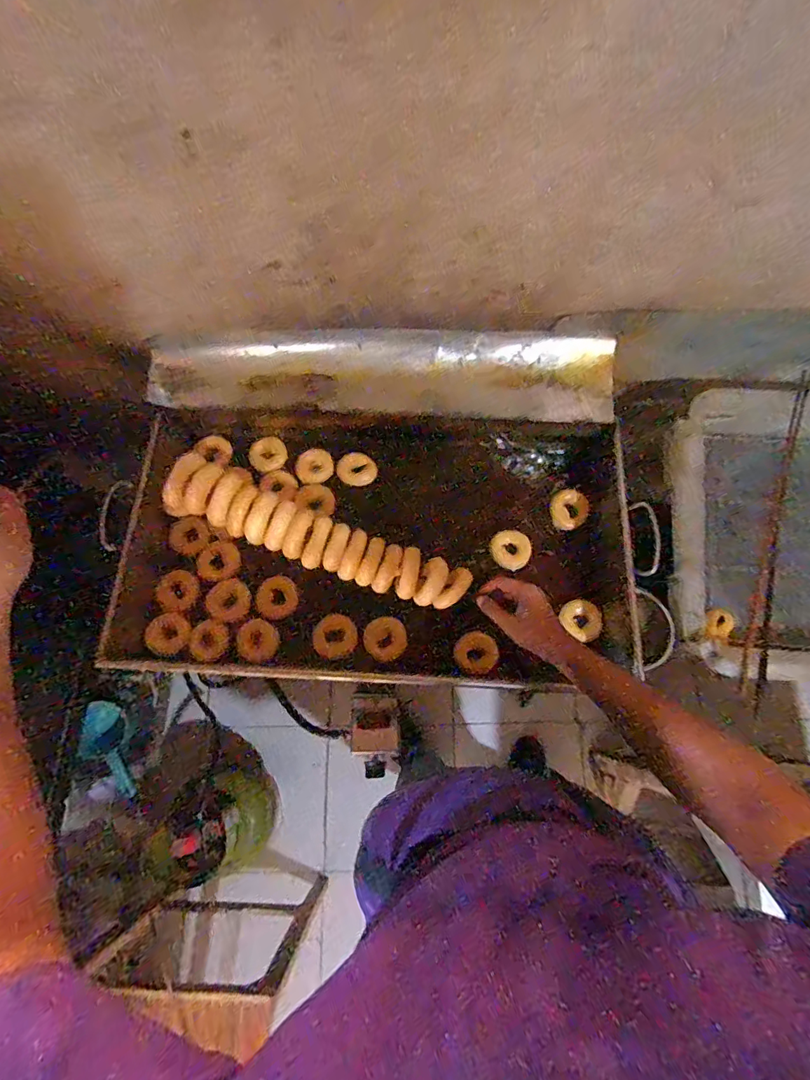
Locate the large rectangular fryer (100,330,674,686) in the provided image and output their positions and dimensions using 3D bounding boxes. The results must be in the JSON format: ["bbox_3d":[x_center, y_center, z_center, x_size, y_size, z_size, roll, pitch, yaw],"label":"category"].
[{"bbox_3d":[-0.054,-0.061,0.847,0.909,0.217,0.581,-3,73,-1],"label":"large rectangular fryer"}]

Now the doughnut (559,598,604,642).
[{"bbox_3d":[0.322,0.143,0.828,0.069,0.028,0.074,0,73,0],"label":"doughnut"}]

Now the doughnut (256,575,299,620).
[{"bbox_3d":[-0.240,0.108,0.869,0.072,0.020,0.080,-10,73,-3],"label":"doughnut"}]

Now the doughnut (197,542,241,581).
[{"bbox_3d":[-0.352,0.041,0.874,0.081,0.023,0.068,1,73,0],"label":"doughnut"}]

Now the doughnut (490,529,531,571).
[{"bbox_3d":[0.202,0.018,0.869,0.069,0.023,0.074,0,73,0],"label":"doughnut"}]

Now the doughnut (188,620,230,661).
[{"bbox_3d":[-0.352,0.179,0.827,0.079,0.027,0.067,10,73,3],"label":"doughnut"}]

